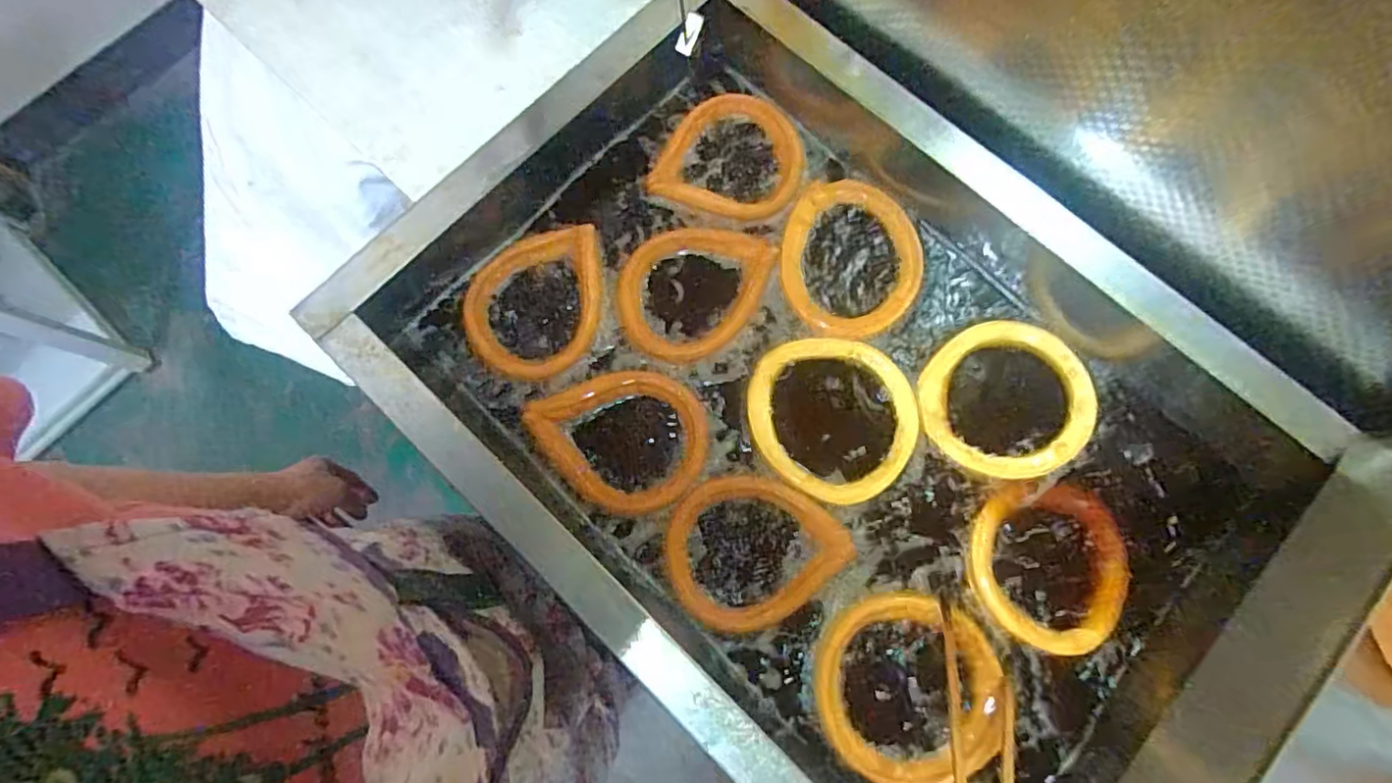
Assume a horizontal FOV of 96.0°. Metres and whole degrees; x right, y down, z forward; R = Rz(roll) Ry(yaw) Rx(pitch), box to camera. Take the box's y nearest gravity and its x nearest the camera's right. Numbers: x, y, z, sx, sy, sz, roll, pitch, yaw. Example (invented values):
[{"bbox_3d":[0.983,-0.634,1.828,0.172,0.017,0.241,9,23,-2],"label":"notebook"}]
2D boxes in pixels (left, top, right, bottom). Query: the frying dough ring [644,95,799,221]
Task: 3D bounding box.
[{"bbox_3d":[0.041,-0.262,0.696,0.155,0.014,0.148,0,76,1],"label":"frying dough ring"}]

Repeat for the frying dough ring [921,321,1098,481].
[{"bbox_3d":[0.317,0.007,0.638,0.181,0.015,0.156,-11,76,-2],"label":"frying dough ring"}]

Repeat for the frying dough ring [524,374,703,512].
[{"bbox_3d":[-0.070,0.050,0.615,0.162,0.018,0.140,-23,77,-5],"label":"frying dough ring"}]

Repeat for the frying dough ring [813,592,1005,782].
[{"bbox_3d":[0.191,0.264,0.560,0.164,0.016,0.155,0,76,1],"label":"frying dough ring"}]

